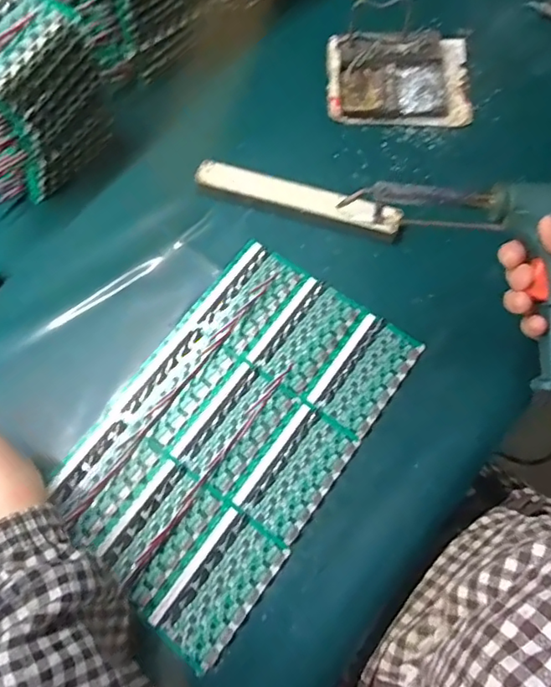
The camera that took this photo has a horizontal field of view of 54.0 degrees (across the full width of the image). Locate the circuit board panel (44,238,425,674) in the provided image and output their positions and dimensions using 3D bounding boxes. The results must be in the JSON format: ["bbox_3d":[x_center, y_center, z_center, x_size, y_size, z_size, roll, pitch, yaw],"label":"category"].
[{"bbox_3d":[-0.036,0.064,0.450,0.188,0.012,0.299,34,74,12],"label":"circuit board panel"}]

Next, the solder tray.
[{"bbox_3d":[0.133,-0.290,0.584,0.151,0.027,0.116,3,70,0],"label":"solder tray"}]

